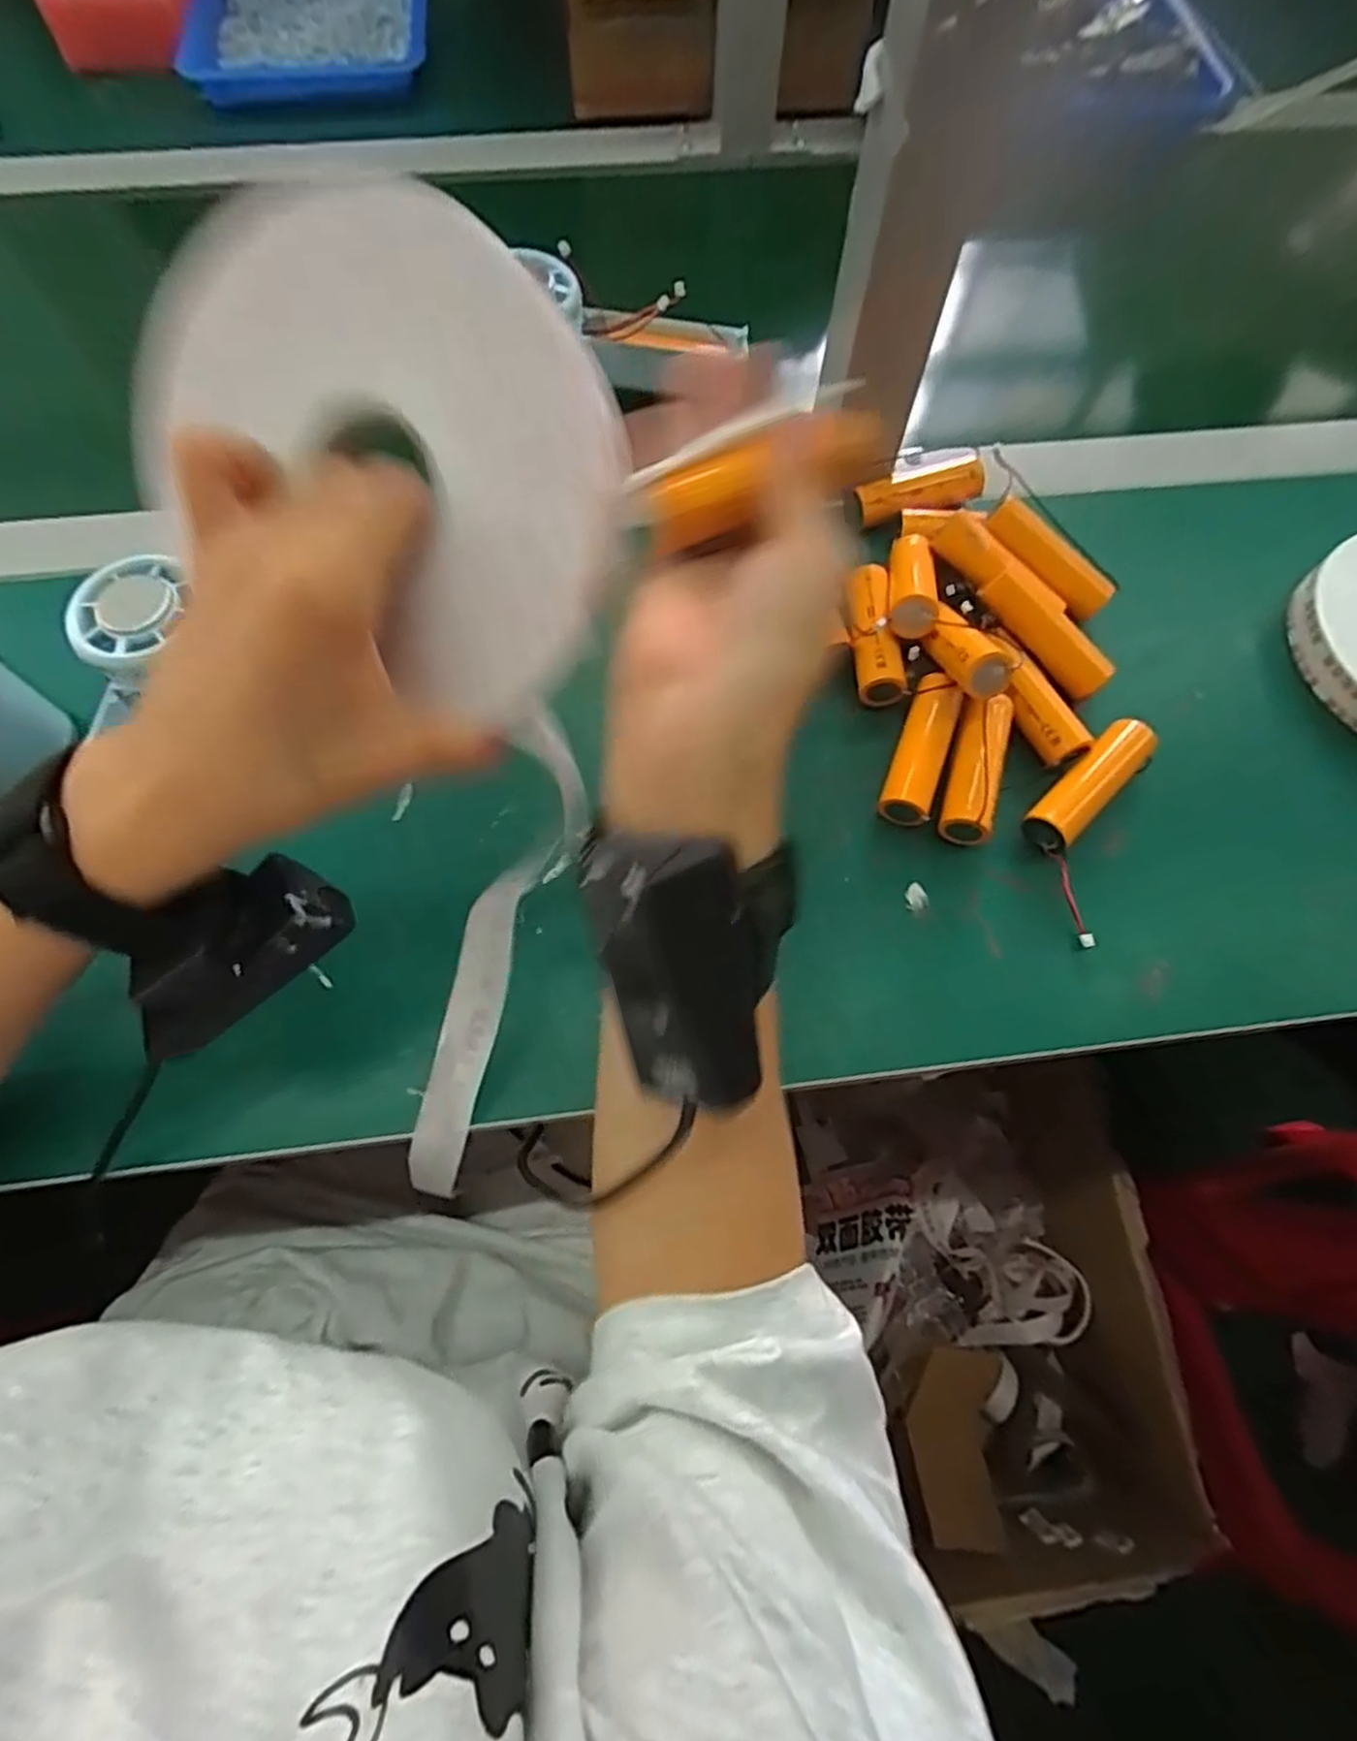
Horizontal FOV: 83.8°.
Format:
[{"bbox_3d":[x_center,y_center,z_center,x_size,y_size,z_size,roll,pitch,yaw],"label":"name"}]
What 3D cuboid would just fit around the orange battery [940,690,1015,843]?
[{"bbox_3d":[0.134,-0.046,0.340,0.023,0.019,0.067,17,68,6],"label":"orange battery"}]

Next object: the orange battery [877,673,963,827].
[{"bbox_3d":[0.111,-0.056,0.344,0.023,0.018,0.069,19,69,7],"label":"orange battery"}]

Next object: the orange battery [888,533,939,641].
[{"bbox_3d":[0.114,-0.140,0.367,0.023,0.019,0.071,9,49,3],"label":"orange battery"}]

